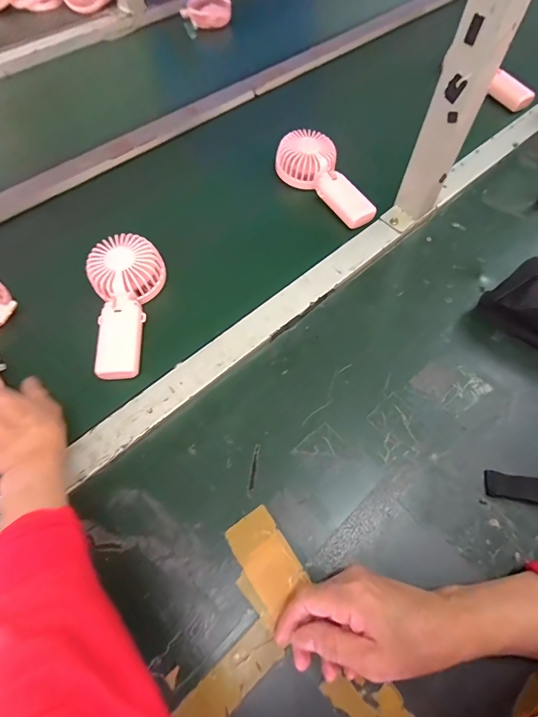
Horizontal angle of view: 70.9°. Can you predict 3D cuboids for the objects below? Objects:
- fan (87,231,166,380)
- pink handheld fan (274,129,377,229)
[{"bbox_3d":[-0.172,-0.064,0.447,0.080,0.035,0.182,-2,72,-1],"label":"fan"},{"bbox_3d":[0.089,-0.263,0.558,0.083,0.042,0.181,-35,77,-20],"label":"pink handheld fan"}]

